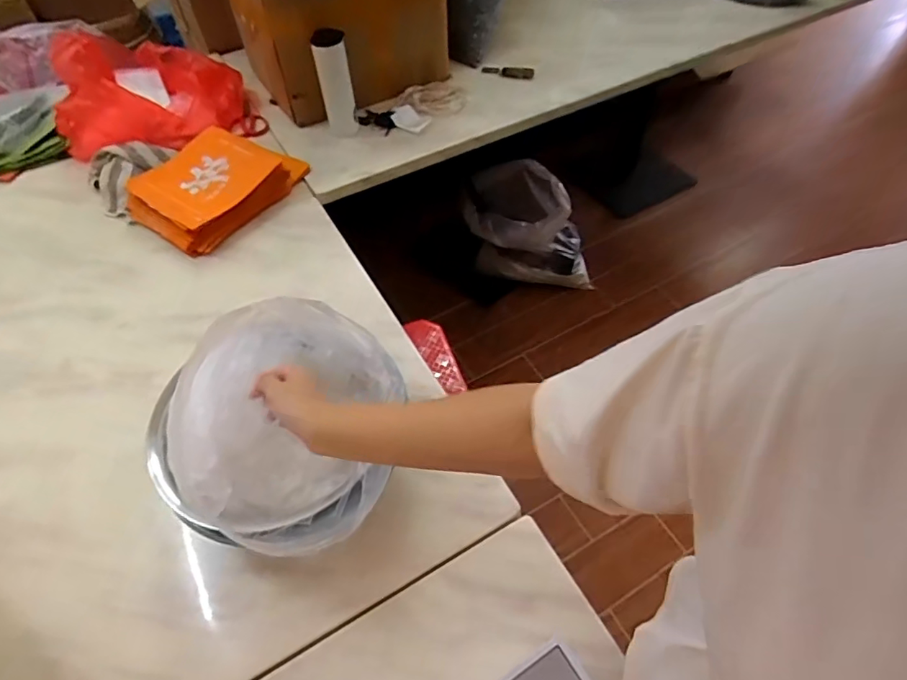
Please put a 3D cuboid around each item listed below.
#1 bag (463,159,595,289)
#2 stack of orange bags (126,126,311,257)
[{"bbox_3d":[0.265,-0.370,1.816,0.447,0.434,0.169,0,53,2],"label":"bag"},{"bbox_3d":[-0.494,-0.334,1.106,0.242,0.085,0.330,31,60,23],"label":"stack of orange bags"}]

